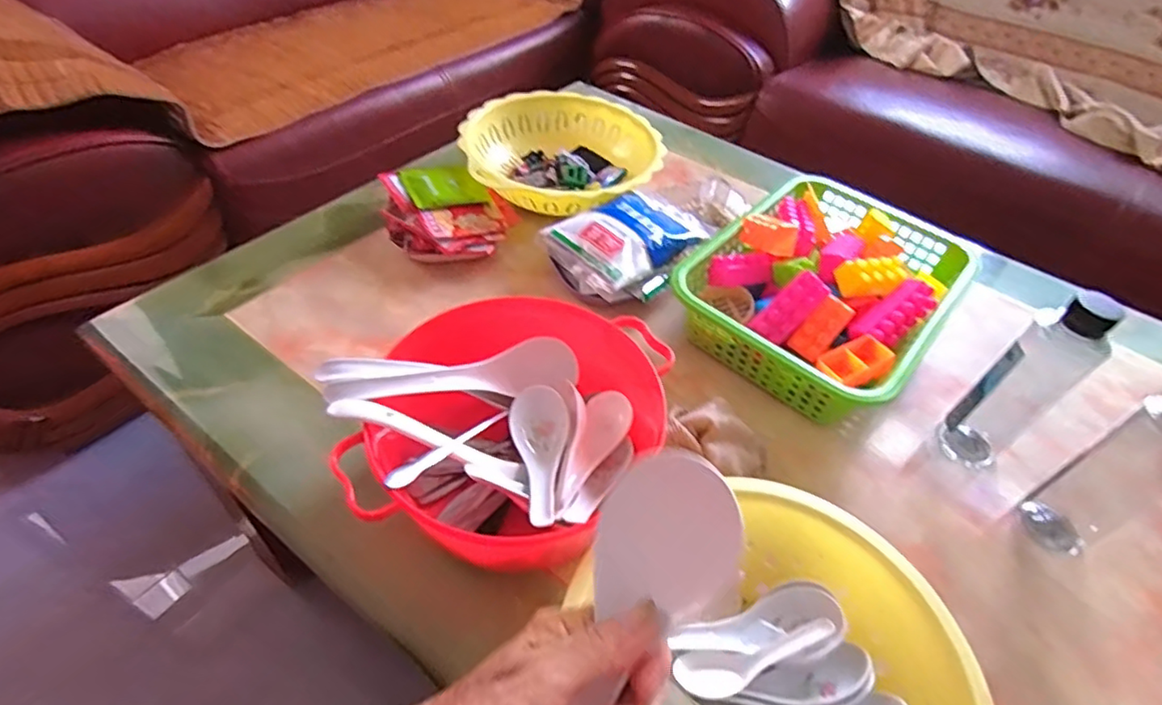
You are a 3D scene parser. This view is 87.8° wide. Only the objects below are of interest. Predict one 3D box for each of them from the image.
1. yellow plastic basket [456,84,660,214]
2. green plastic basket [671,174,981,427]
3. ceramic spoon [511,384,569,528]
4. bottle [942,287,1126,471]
[{"bbox_3d":[-0.024,-0.254,0.779,0.242,0.064,0.227,3,47,-3],"label":"yellow plastic basket"},{"bbox_3d":[0.252,-0.065,0.623,0.220,0.099,0.290,37,54,25],"label":"green plastic basket"},{"bbox_3d":[-0.032,0.080,0.463,0.043,0.026,0.123,2,47,-5],"label":"ceramic spoon"},{"bbox_3d":[0.363,0.028,0.497,0.049,0.175,0.052,-27,55,-27],"label":"bottle"}]

